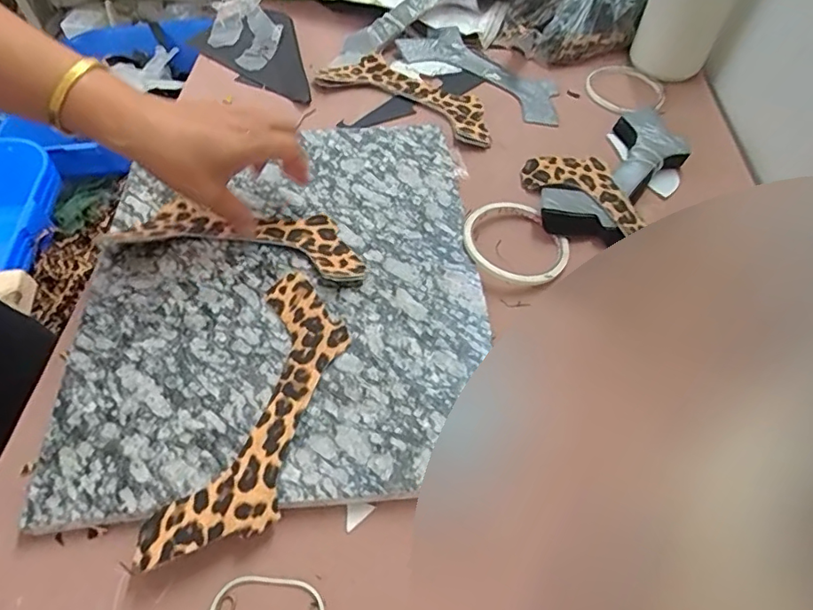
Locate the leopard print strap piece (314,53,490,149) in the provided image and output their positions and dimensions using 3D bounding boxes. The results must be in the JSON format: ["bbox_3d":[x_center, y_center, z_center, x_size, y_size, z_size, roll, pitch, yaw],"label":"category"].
[{"bbox_3d":[0.003,-0.230,0.576,0.216,0.013,0.068,27,59,16],"label":"leopard print strap piece"}]

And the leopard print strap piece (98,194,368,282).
[{"bbox_3d":[-0.135,-0.059,0.437,0.213,0.008,0.062,10,56,6],"label":"leopard print strap piece"}]

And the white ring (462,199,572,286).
[{"bbox_3d":[0.092,-0.054,0.444,0.086,0.009,0.087,6,54,-8],"label":"white ring"}]

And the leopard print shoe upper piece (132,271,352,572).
[{"bbox_3d":[-0.094,0.067,0.349,0.068,0.011,0.205,13,56,7],"label":"leopard print shoe upper piece"}]

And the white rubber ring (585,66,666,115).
[{"bbox_3d":[0.249,-0.246,0.592,0.085,0.013,0.093,1,56,-1],"label":"white rubber ring"}]

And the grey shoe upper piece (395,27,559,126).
[{"bbox_3d":[0.088,-0.271,0.604,0.215,0.014,0.071,36,62,21],"label":"grey shoe upper piece"}]

